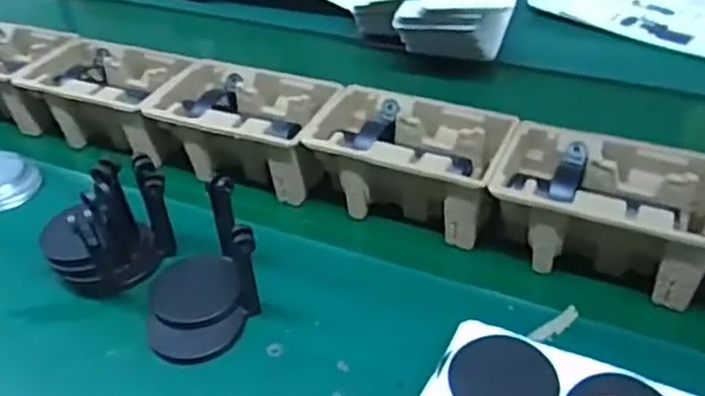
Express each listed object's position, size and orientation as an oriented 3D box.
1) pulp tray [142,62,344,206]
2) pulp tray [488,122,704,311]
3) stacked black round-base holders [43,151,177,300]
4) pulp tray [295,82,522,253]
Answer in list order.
[{"bbox_3d":[-0.137,-0.090,0.884,0.239,0.110,0.146,15,44,20],"label":"pulp tray"},{"bbox_3d":[0.269,0.011,0.715,0.223,0.100,0.147,16,44,20],"label":"pulp tray"},{"bbox_3d":[-0.264,0.027,0.711,0.135,0.149,0.105,-20,44,-19],"label":"stacked black round-base holders"},{"bbox_3d":[0.067,-0.048,0.801,0.231,0.095,0.149,15,44,19],"label":"pulp tray"}]

